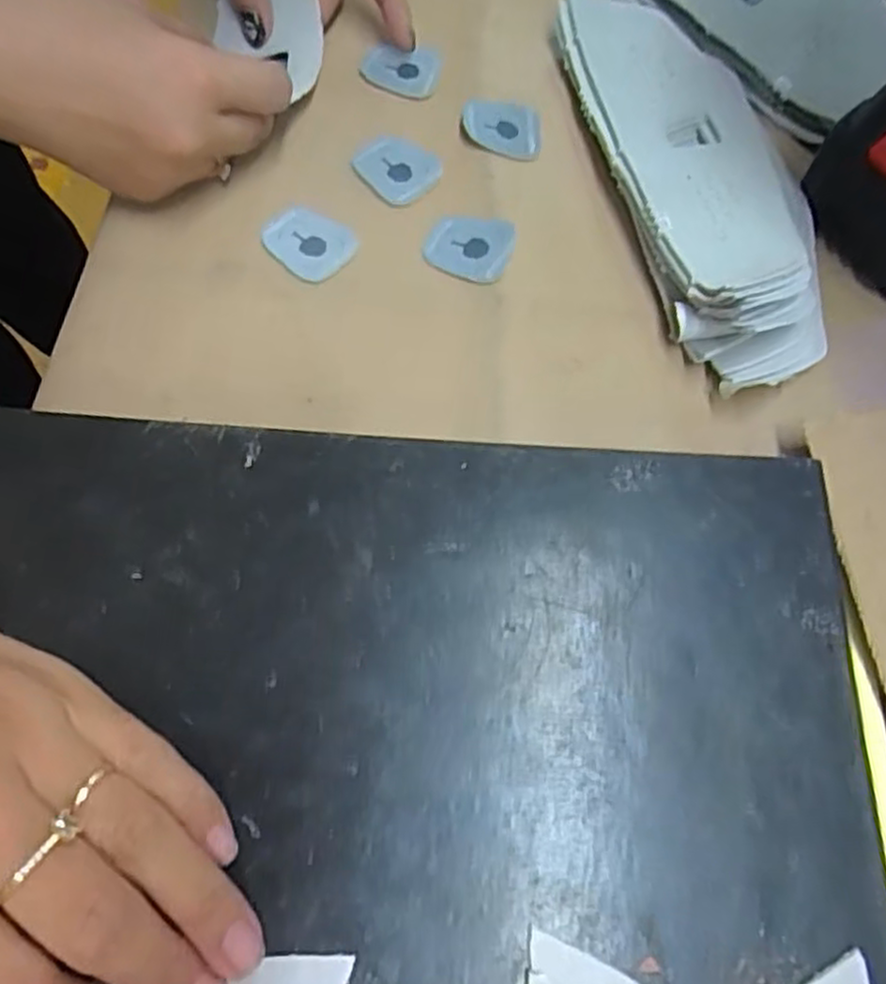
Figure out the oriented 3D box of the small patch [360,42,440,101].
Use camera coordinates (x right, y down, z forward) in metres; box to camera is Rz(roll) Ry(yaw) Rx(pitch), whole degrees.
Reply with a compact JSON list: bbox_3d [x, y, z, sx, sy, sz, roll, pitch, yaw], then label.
[{"bbox_3d":[-0.021,-0.213,0.369,0.040,0.005,0.025,20,91,7],"label":"small patch"}]

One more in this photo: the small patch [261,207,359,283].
[{"bbox_3d":[-0.059,-0.110,0.318,0.037,0.004,0.030,35,69,12],"label":"small patch"}]

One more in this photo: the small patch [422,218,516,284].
[{"bbox_3d":[0.011,-0.108,0.319,0.037,0.007,0.030,21,67,7],"label":"small patch"}]

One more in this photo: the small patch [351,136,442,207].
[{"bbox_3d":[-0.021,-0.151,0.338,0.034,0.004,0.031,40,71,14],"label":"small patch"}]

